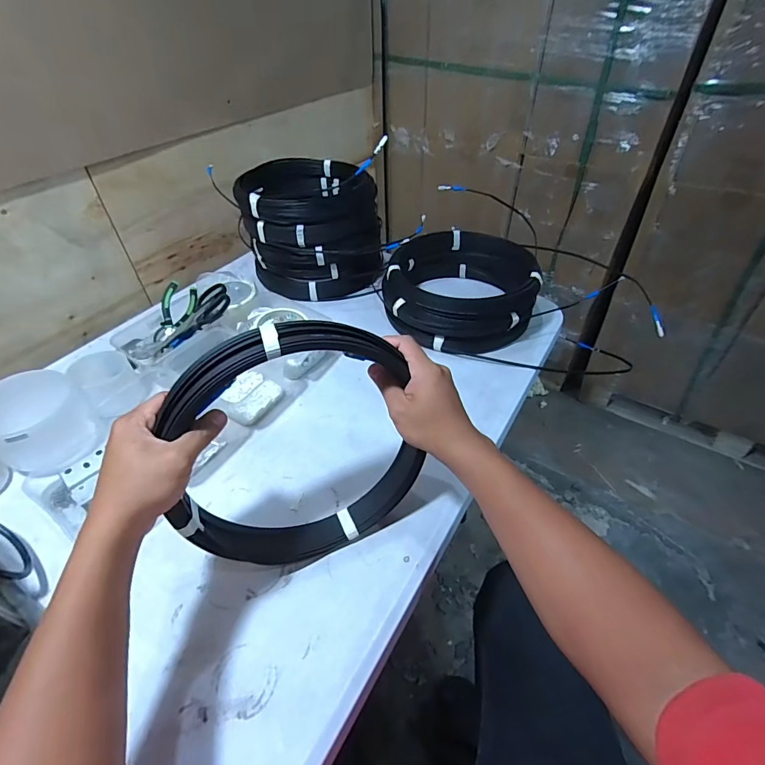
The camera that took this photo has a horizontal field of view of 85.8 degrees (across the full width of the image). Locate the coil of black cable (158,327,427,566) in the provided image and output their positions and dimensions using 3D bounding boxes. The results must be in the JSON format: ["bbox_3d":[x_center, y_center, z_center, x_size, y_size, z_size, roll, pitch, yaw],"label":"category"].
[{"bbox_3d":[-0.083,0.079,0.425,0.267,0.286,0.043,-30,38,-3],"label":"coil of black cable"}]

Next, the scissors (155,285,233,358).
[{"bbox_3d":[-0.332,-0.108,0.724,0.167,0.029,0.061,-37,46,10],"label":"scissors"}]

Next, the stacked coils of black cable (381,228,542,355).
[{"bbox_3d":[0.151,-0.184,0.793,0.270,0.103,0.275,-1,44,1],"label":"stacked coils of black cable"}]

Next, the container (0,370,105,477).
[{"bbox_3d":[-0.490,0.061,0.594,0.112,0.111,0.120,-1,44,1],"label":"container"}]

